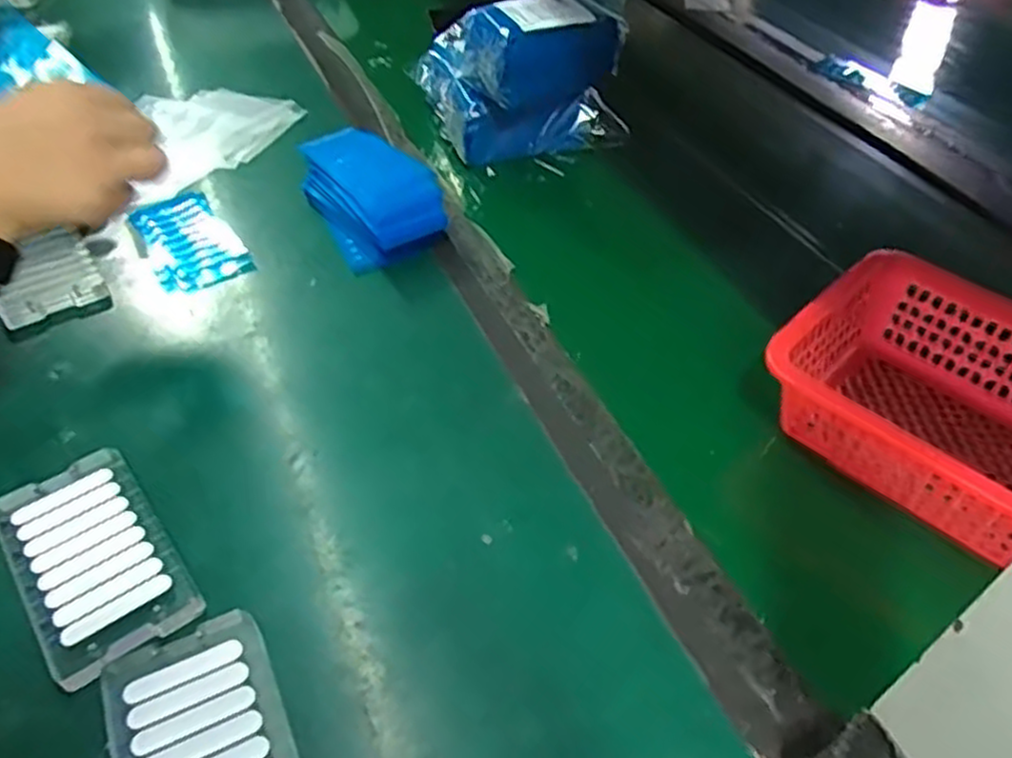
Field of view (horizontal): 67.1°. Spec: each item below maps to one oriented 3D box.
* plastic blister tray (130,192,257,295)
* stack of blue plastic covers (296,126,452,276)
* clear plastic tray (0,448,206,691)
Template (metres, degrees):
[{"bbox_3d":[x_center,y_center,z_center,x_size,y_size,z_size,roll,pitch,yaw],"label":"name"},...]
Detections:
[{"bbox_3d":[-0.239,-0.106,0.578,0.065,0.011,0.114,-24,51,-23],"label":"plastic blister tray"},{"bbox_3d":[-0.103,-0.142,0.587,0.081,0.041,0.146,-21,50,-20],"label":"stack of blue plastic covers"},{"bbox_3d":[-0.207,0.092,0.386,0.066,0.019,0.118,-29,53,-26],"label":"clear plastic tray"}]

